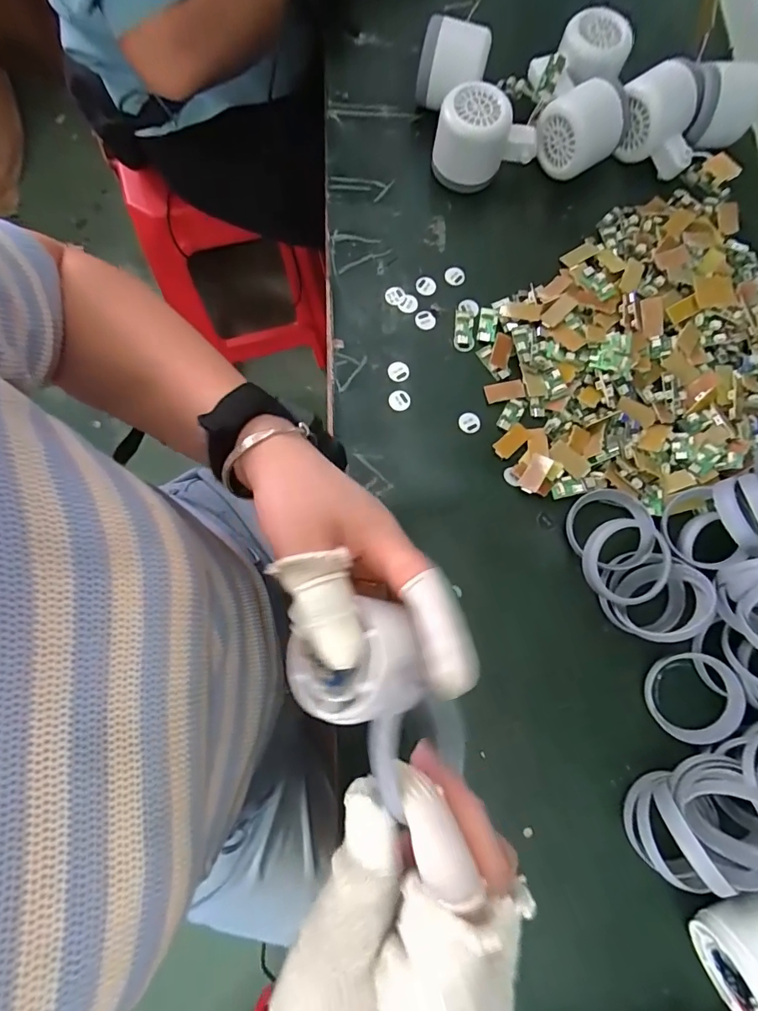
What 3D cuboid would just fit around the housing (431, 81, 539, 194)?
[{"bbox_3d":[0.092,-0.313,0.401,0.085,0.047,0.063,10,77,0],"label":"housing"}]

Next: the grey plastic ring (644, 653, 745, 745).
[{"bbox_3d":[0.215,0.131,0.318,0.058,0.015,0.058,0,77,-2],"label":"grey plastic ring"}]

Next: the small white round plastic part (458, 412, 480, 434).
[{"bbox_3d":[0.072,-0.066,0.368,0.017,0.004,0.016,0,77,-2],"label":"small white round plastic part"}]

